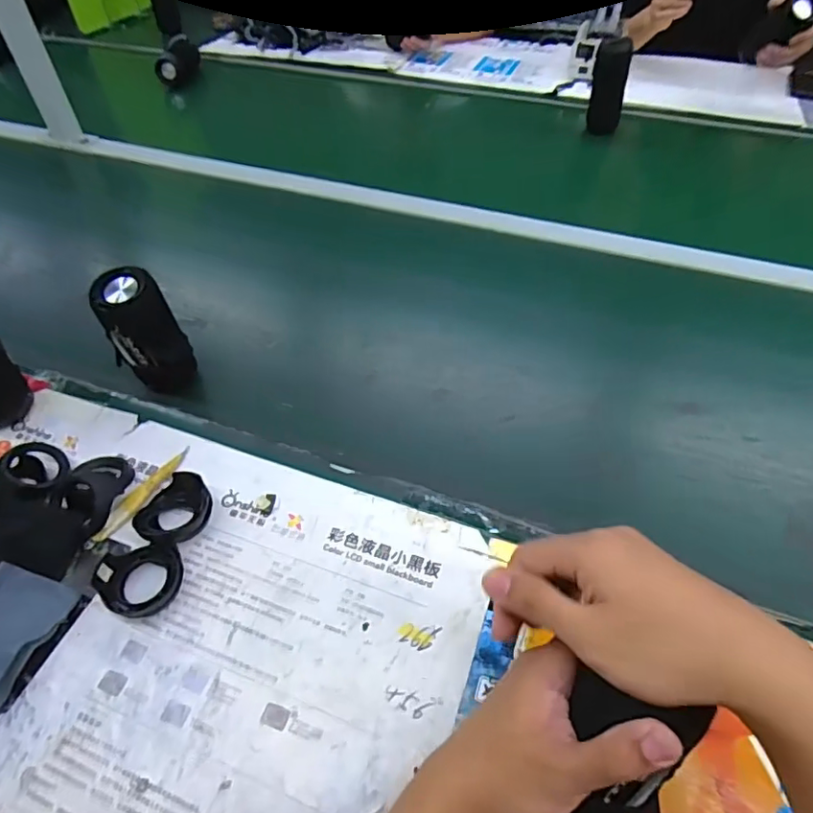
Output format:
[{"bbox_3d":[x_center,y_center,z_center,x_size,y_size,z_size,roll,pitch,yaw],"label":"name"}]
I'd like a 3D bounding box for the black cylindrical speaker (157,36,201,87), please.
[{"bbox_3d":[-0.539,-0.826,1.287,0.071,0.068,0.110,6,51,6],"label":"black cylindrical speaker"}]

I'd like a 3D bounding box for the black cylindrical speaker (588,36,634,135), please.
[{"bbox_3d":[0.401,-0.632,1.073,0.064,0.153,0.056,6,51,6],"label":"black cylindrical speaker"}]

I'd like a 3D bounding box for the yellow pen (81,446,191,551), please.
[{"bbox_3d":[-0.260,0.084,0.526,0.016,0.008,0.125,22,53,18],"label":"yellow pen"}]

